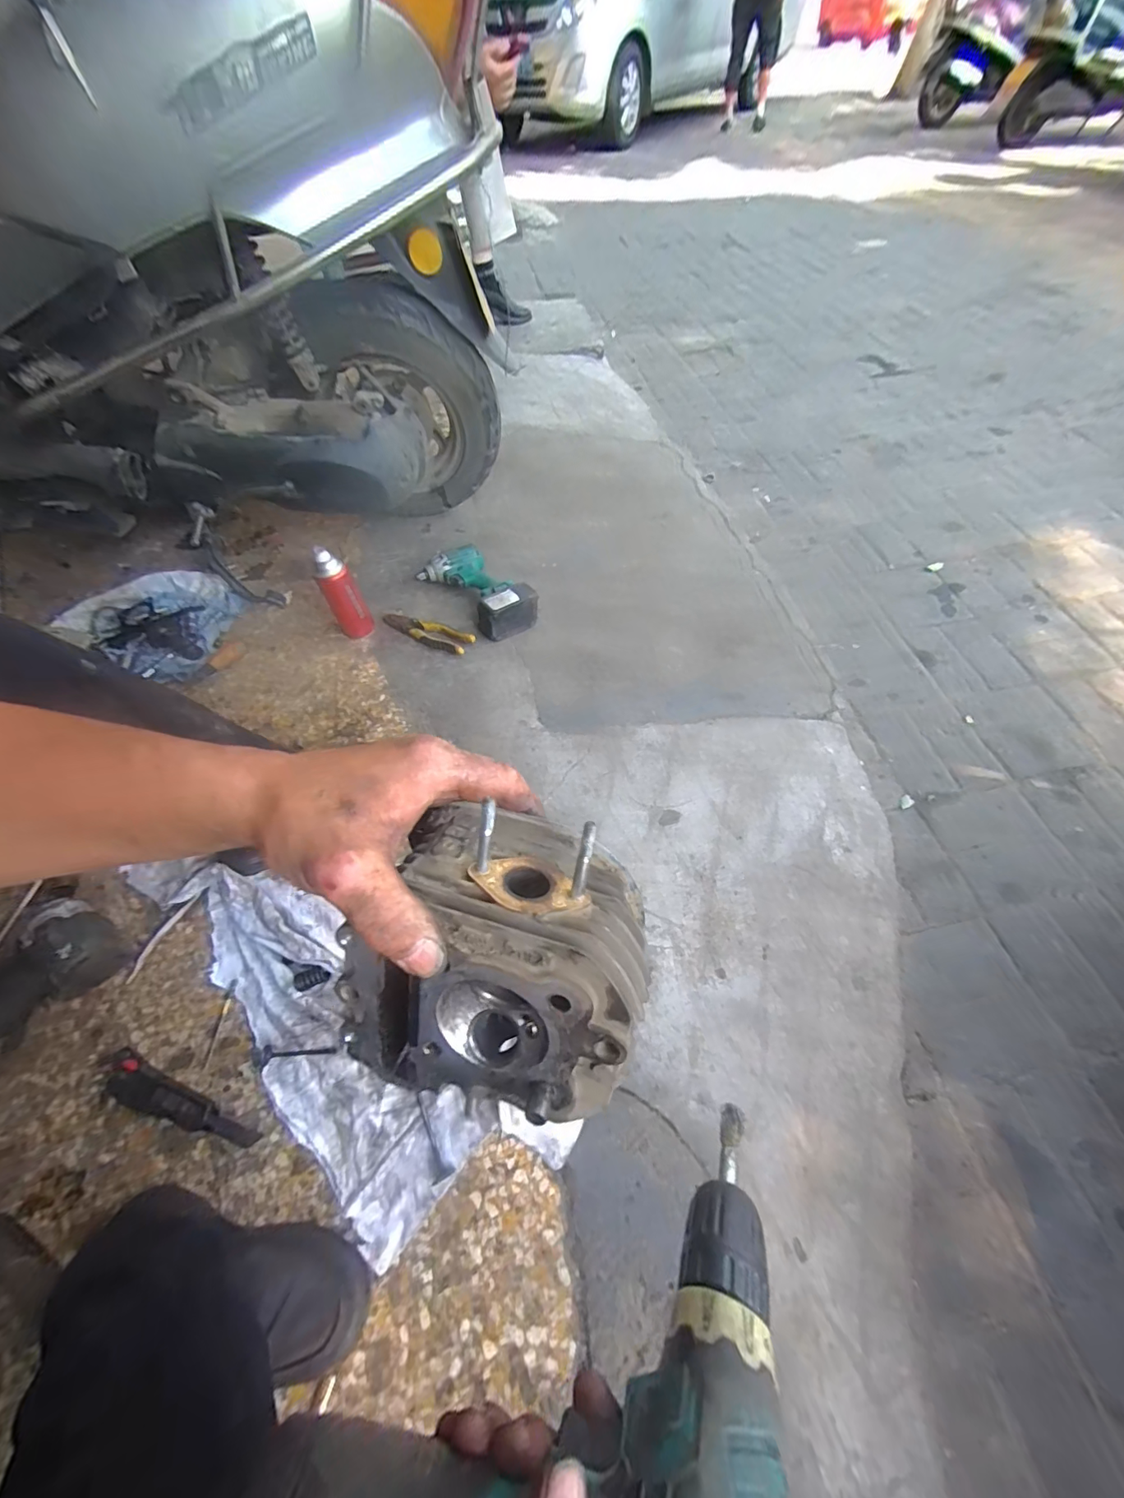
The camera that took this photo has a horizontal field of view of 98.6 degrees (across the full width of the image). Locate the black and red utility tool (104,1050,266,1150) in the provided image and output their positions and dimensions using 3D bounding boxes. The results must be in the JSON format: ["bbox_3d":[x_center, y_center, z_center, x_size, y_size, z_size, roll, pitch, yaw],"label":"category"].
[{"bbox_3d":[-0.426,0.396,0.533,0.199,0.018,0.043,19,61,14],"label":"black and red utility tool"}]

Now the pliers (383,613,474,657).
[{"bbox_3d":[-0.257,-0.224,0.919,0.189,0.027,0.056,22,62,16],"label":"pliers"}]

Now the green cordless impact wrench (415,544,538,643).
[{"bbox_3d":[-0.165,-0.308,0.954,0.134,0.080,0.227,-35,62,-17],"label":"green cordless impact wrench"}]

